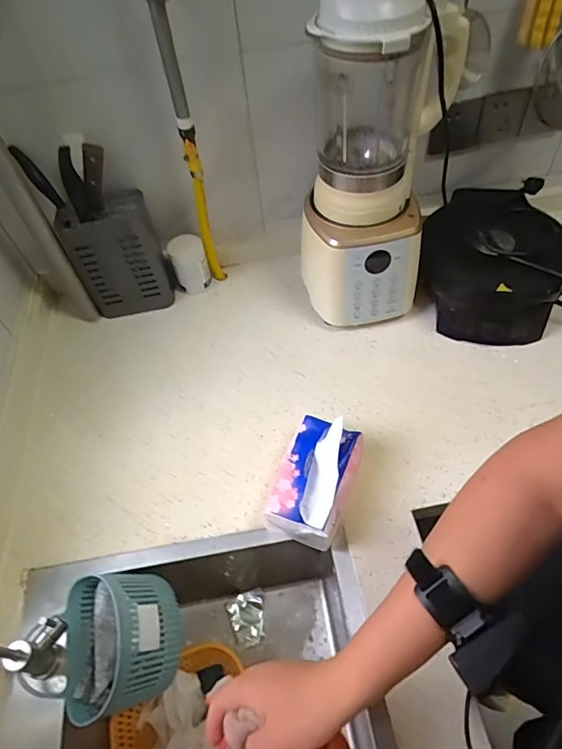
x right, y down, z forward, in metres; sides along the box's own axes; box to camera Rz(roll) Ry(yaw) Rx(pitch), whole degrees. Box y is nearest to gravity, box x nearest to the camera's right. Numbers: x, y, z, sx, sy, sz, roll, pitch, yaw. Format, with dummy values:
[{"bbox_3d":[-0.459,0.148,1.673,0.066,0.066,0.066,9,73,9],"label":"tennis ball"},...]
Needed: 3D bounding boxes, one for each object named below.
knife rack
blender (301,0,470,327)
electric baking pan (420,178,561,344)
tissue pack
[{"bbox_3d":[-0.294,-0.214,0.841,0.145,0.217,0.086,-9,54,-1],"label":"knife rack"},{"bbox_3d":[0.142,-0.313,0.686,0.209,0.475,0.181,1,54,6],"label":"blender"},{"bbox_3d":[0.392,-0.214,0.843,0.214,0.140,0.294,9,55,10],"label":"electric baking pan"},{"bbox_3d":[0.048,0.149,0.640,0.098,0.086,0.163,16,57,15],"label":"tissue pack"}]

